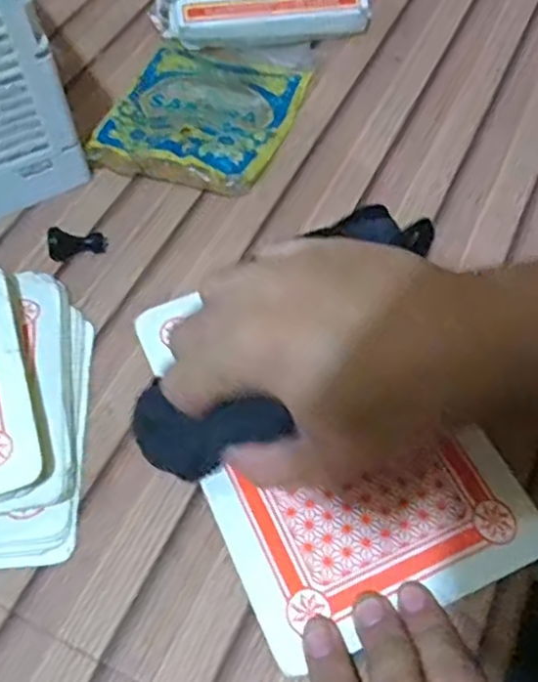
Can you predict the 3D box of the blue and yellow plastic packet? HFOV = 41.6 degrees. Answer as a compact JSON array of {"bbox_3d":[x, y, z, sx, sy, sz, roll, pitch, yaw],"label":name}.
[{"bbox_3d":[-0.040,-0.137,0.426,0.101,0.016,0.125,14,58,11],"label":"blue and yellow plastic packet"}]

